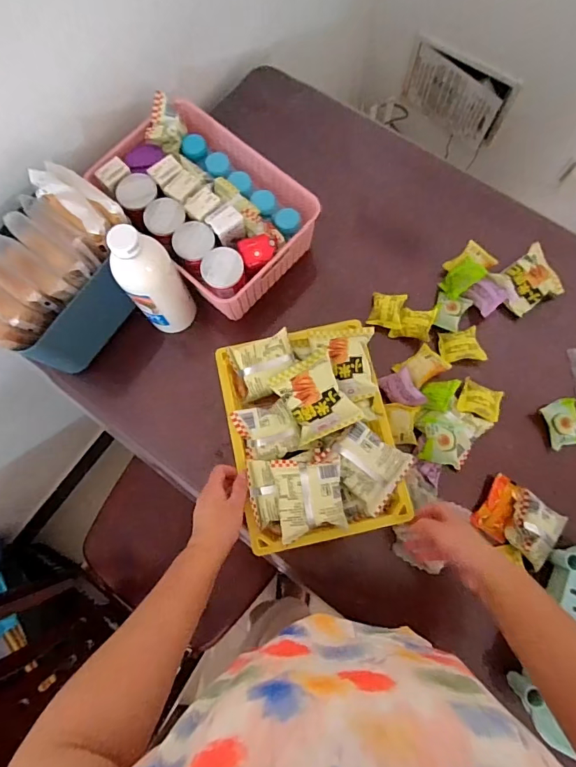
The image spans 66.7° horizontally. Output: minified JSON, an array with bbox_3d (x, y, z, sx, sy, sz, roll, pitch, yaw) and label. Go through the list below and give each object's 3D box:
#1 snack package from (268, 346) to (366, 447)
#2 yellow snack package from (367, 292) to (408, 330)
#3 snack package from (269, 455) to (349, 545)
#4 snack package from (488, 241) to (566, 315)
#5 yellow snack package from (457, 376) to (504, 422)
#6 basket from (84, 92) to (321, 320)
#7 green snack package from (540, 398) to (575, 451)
[{"bbox_3d":[0.038,0.019,0.604,0.089,0.032,0.109,-25,78,-6],"label":"snack package"},{"bbox_3d":[0.170,-0.126,0.743,0.056,0.018,0.063,13,77,3],"label":"yellow snack package"},{"bbox_3d":[0.029,0.150,0.576,0.089,0.024,0.101,-5,77,-2],"label":"snack package"},{"bbox_3d":[0.406,-0.174,0.735,0.093,0.031,0.086,-32,79,-7],"label":"snack package"},{"bbox_3d":[0.310,0.026,0.694,0.068,0.016,0.054,15,77,3],"label":"yellow snack package"},{"bbox_3d":[-0.141,-0.298,0.747,0.331,0.101,0.239,40,80,8],"label":"basket"},{"bbox_3d":[0.437,0.062,0.689,0.057,0.034,0.072,-14,77,-4],"label":"green snack package"}]

